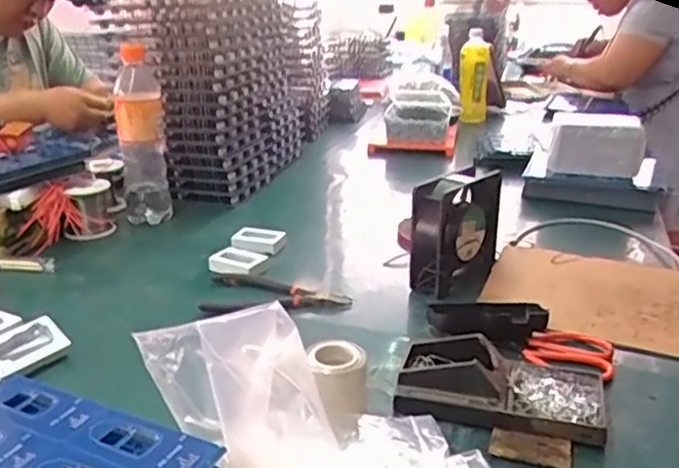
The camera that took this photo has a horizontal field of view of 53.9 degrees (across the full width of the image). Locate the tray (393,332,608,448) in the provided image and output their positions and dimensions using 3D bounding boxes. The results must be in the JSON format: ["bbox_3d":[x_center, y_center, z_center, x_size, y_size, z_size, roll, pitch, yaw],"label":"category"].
[{"bbox_3d":[0.130,0.118,0.535,0.162,0.039,0.088,5,22,12],"label":"tray"}]

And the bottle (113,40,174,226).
[{"bbox_3d":[-0.272,-0.132,0.919,0.062,0.228,0.058,-8,23,-19],"label":"bottle"}]

